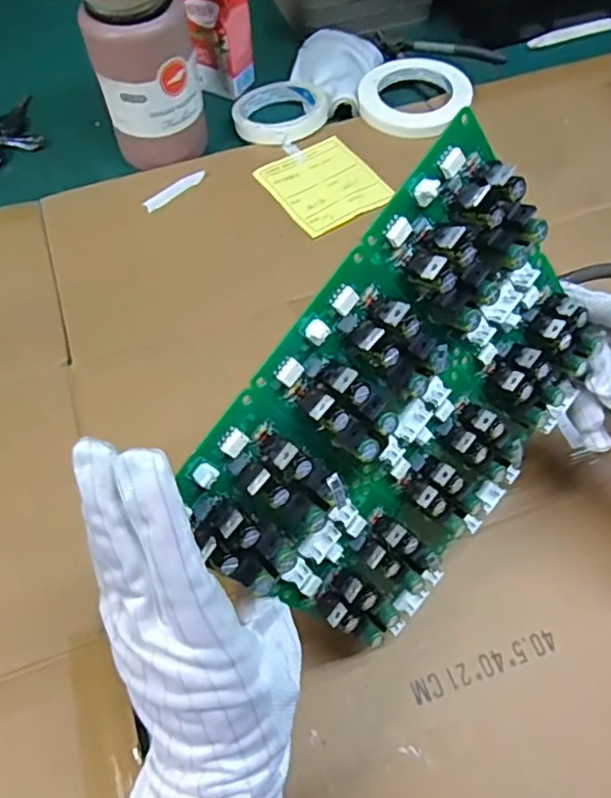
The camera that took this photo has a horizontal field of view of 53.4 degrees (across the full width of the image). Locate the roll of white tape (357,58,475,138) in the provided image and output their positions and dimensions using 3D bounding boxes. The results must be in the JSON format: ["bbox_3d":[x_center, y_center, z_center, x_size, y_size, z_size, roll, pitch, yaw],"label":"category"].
[{"bbox_3d":[0.110,-0.304,0.616,0.107,0.024,0.116,-1,58,1],"label":"roll of white tape"}]

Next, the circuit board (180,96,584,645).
[{"bbox_3d":[0.056,0.014,0.283,0.198,0.170,0.023,-52,40,-3],"label":"circuit board"}]

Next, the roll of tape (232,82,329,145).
[{"bbox_3d":[-0.029,-0.294,0.616,0.091,0.016,0.088,-1,58,1],"label":"roll of tape"}]

